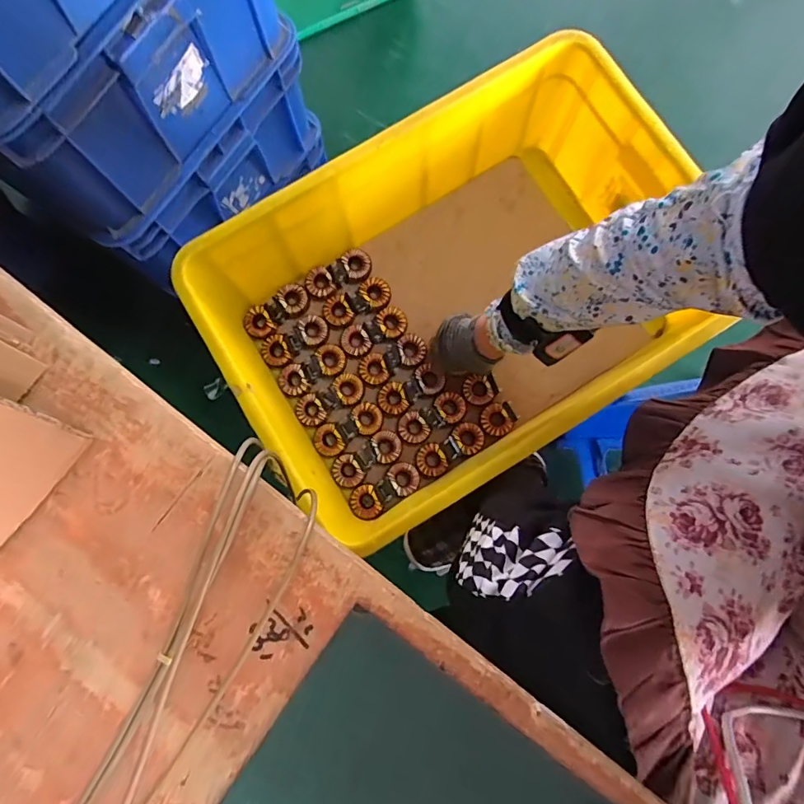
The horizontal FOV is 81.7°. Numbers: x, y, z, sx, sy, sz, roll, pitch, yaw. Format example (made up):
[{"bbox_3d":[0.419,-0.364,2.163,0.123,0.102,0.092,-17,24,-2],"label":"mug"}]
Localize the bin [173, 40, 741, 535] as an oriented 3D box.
[{"bbox_3d":[0.069,-0.136,0.644,0.603,0.228,0.398,-31,81,-4],"label":"bin"}]

